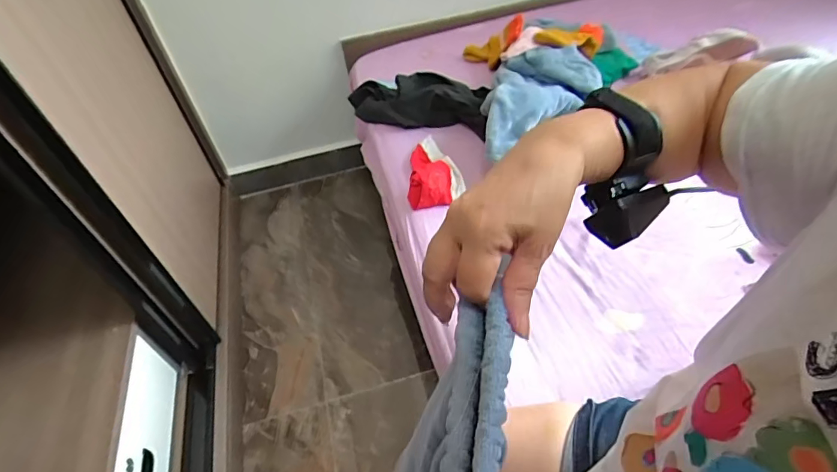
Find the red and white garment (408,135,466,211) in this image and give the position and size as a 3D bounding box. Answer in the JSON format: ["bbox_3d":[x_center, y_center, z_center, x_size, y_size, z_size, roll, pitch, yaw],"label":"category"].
[{"bbox_3d":[0.030,-0.139,0.908,0.098,0.048,0.182,-5,48,2],"label":"red and white garment"}]

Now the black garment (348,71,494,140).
[{"bbox_3d":[0.000,-0.307,1.053,0.331,0.070,0.139,13,51,18],"label":"black garment"}]

